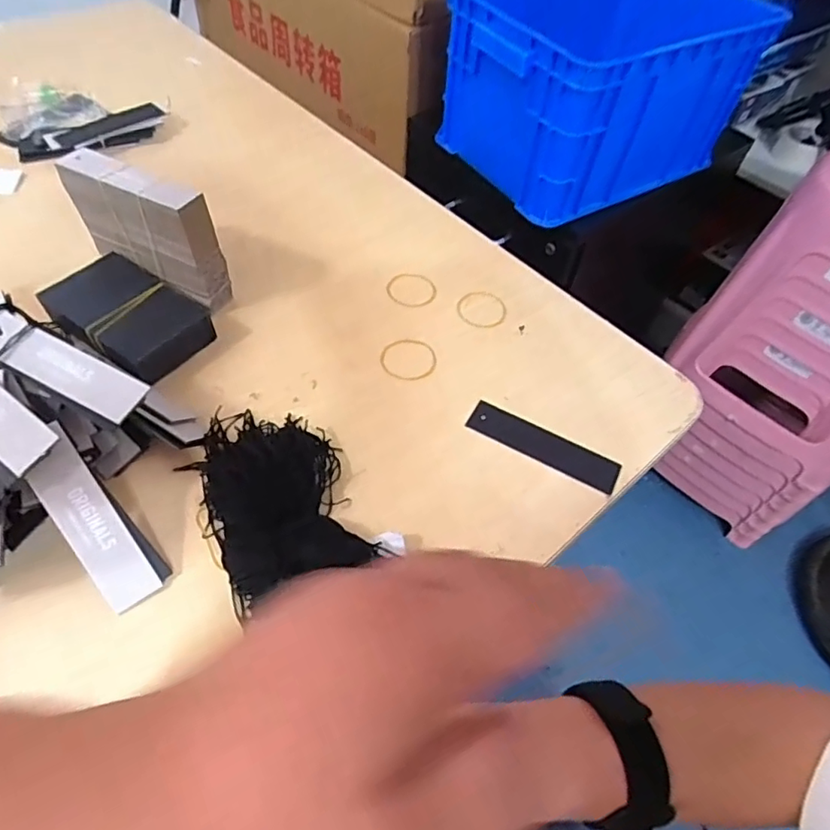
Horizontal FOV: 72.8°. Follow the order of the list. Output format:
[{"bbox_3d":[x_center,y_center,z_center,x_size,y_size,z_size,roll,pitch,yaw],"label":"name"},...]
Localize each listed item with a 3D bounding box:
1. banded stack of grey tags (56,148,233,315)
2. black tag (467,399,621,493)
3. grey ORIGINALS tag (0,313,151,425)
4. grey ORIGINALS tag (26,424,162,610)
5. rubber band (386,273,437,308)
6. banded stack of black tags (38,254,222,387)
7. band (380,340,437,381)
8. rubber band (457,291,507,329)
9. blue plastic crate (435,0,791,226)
[{"bbox_3d":[-0.235,-0.160,0.500,0.130,0.107,0.038,22,55,11],"label":"banded stack of grey tags"},{"bbox_3d":[0.105,0.025,0.464,0.125,0.004,0.034,25,56,13],"label":"black tag"},{"bbox_3d":[-0.240,-0.033,0.382,0.124,0.011,0.032,25,56,13],"label":"grey ORIGINALS tag"},{"bbox_3d":[-0.208,0.068,0.360,0.032,0.006,0.119,-32,95,-20],"label":"grey ORIGINALS tag"},{"bbox_3d":[-0.003,-0.125,0.565,0.047,0.004,0.045,2,64,-5],"label":"rubber band"},{"bbox_3d":[-0.252,-0.086,0.495,0.143,0.039,0.088,32,58,17],"label":"banded stack of black tags"},{"bbox_3d":[-0.006,-0.052,0.510,0.051,0.004,0.047,2,54,-3],"label":"band"},{"bbox_3d":[0.067,-0.105,0.556,0.048,0.006,0.047,2,60,-3],"label":"rubber band"},{"bbox_3d":[0.296,-0.513,0.865,0.428,0.200,0.276,-27,61,-22],"label":"blue plastic crate"}]

